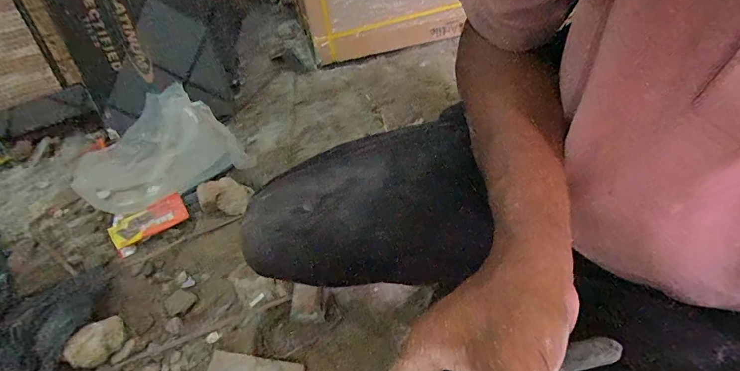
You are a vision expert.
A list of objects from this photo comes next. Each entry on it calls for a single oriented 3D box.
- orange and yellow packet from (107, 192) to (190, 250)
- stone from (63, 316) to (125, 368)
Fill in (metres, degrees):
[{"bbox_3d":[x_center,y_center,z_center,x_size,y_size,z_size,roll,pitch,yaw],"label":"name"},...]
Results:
[{"bbox_3d":[-0.405,0.067,0.723,0.130,0.023,0.057,-32,57,-22],"label":"orange and yellow packet"},{"bbox_3d":[-0.401,0.229,0.577,0.073,0.042,0.057,-30,57,-20],"label":"stone"}]

